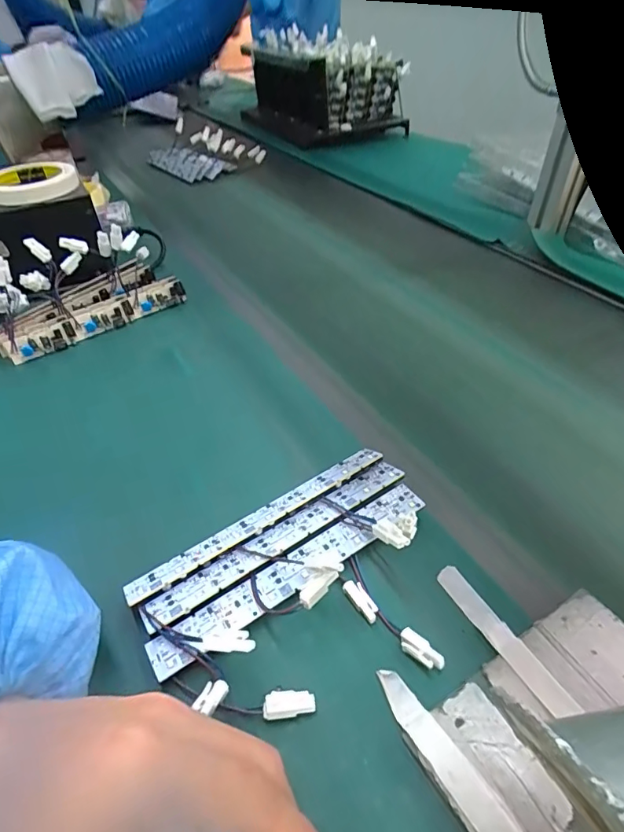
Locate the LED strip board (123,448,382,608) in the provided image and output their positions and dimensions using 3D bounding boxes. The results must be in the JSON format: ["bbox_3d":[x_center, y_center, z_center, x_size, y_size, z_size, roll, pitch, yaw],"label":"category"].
[{"bbox_3d":[-0.032,0.065,0.317,0.188,0.008,0.019,-26,48,-25],"label":"LED strip board"}]

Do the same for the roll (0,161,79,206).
[{"bbox_3d":[-0.333,-0.275,0.562,0.112,0.025,0.093,23,47,21],"label":"roll"}]

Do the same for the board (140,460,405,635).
[{"bbox_3d":[-0.017,0.077,0.309,0.190,0.006,0.020,-26,48,-24],"label":"board"}]

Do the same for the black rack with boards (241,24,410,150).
[{"bbox_3d":[0.016,-0.811,1.167,0.253,0.175,0.394,-22,48,-23],"label":"black rack with boards"}]

